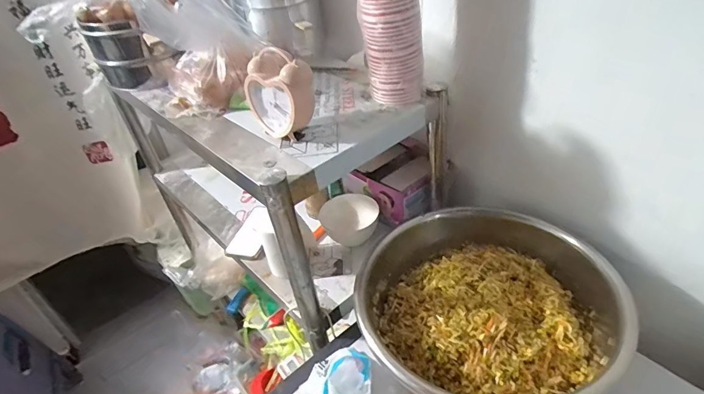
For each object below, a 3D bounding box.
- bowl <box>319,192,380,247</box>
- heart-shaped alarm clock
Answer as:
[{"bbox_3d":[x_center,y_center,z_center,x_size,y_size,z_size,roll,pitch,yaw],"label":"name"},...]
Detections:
[{"bbox_3d":[-0.004,0.050,0.899,0.119,0.073,0.119,-5,37,4],"label":"bowl"},{"bbox_3d":[-0.109,-0.153,0.636,0.121,0.120,0.054,26,49,37],"label":"heart-shaped alarm clock"}]

